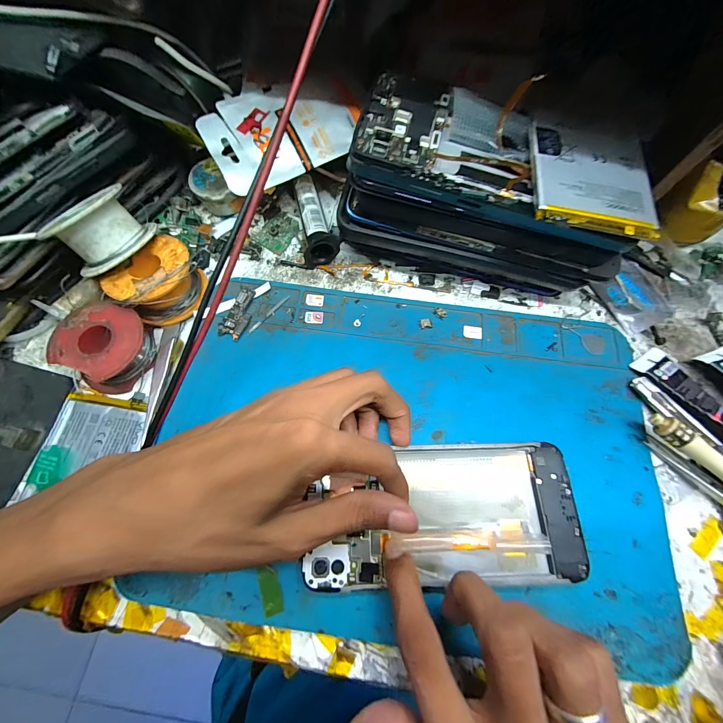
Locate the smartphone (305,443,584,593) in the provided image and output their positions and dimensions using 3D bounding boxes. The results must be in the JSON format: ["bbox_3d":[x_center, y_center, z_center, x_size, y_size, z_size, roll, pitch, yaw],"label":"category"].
[{"bbox_3d":[0.046,0.083,0.172,0.143,0.007,0.069,-1,68,-1],"label":"smartphone"}]

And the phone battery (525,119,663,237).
[{"bbox_3d":[0.120,-0.096,0.161,0.064,0.007,0.063,5,71,0],"label":"phone battery"}]

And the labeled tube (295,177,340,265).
[{"bbox_3d":[-0.033,-0.107,0.234,0.025,0.025,0.071,-7,70,-4],"label":"labeled tube"}]

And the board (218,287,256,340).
[{"bbox_3d":[-0.084,-0.034,0.214,0.016,0.004,0.038,17,70,4],"label":"board"}]

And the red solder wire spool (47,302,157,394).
[{"bbox_3d":[-0.158,-0.009,0.191,0.049,0.024,0.048,1,70,-1],"label":"red solder wire spool"}]

